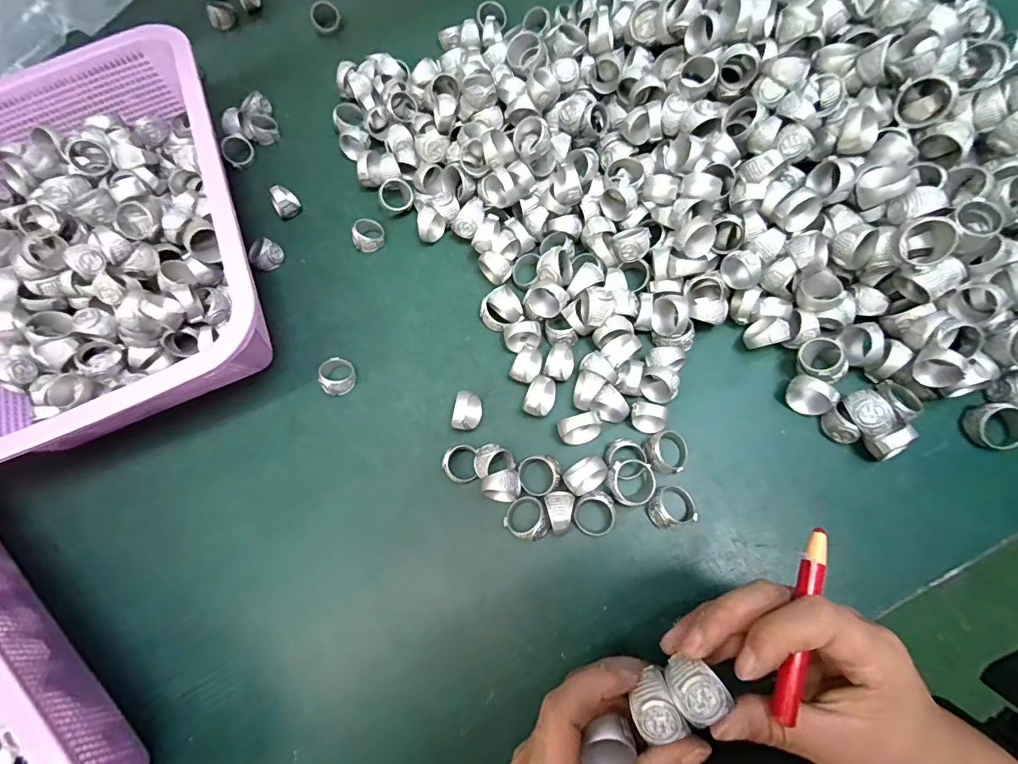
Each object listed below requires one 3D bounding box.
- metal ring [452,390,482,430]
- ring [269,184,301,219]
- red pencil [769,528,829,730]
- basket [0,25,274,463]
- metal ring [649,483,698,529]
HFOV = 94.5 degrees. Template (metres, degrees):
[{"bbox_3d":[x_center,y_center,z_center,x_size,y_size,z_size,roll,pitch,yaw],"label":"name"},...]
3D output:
[{"bbox_3d":[-0.027,0.020,0.310,0.016,0.025,0.027,7,73,7],"label":"metal ring"},{"bbox_3d":[-0.182,-0.147,0.382,0.019,0.026,0.015,-38,76,-11],"label":"ring"},{"bbox_3d":[0.117,0.094,0.187,0.008,0.006,0.072,21,74,7],"label":"red pencil"},{"bbox_3d":[-0.298,-0.105,0.343,0.223,0.075,0.300,-22,72,-3],"label":"basket"},{"bbox_3d":[0.099,0.074,0.283,0.028,0.015,0.024,-21,72,-2],"label":"metal ring"}]

